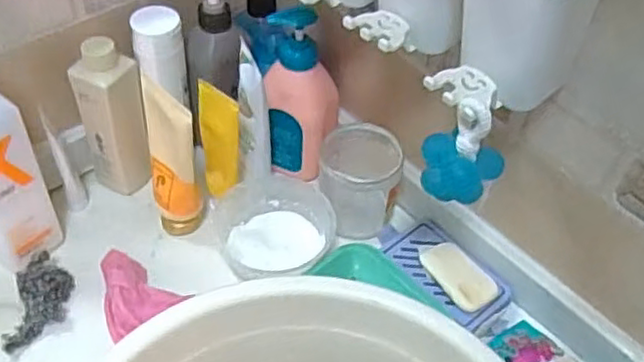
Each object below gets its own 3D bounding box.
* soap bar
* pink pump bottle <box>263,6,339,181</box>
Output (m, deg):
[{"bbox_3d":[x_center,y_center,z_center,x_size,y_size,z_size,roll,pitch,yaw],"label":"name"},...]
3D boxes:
[{"bbox_3d":[0.129,0.089,0.653,0.046,0.017,0.078,-25,56,-25],"label":"soap bar"},{"bbox_3d":[-0.024,-0.078,0.689,0.071,0.168,0.072,16,49,7],"label":"pink pump bottle"}]

